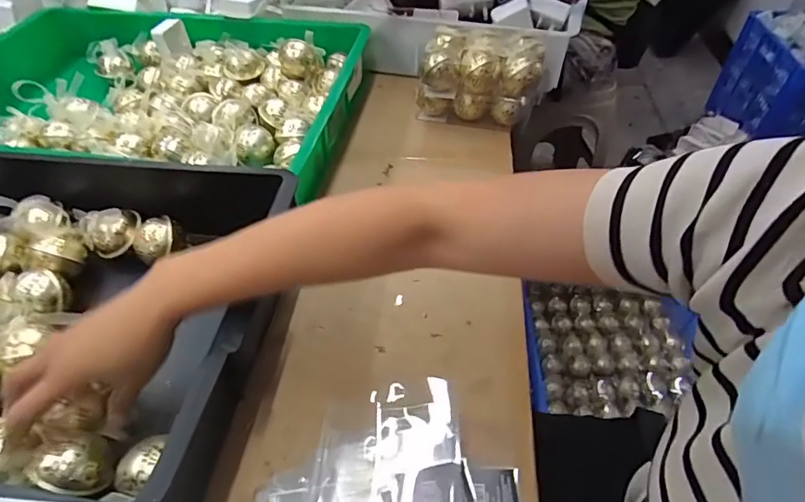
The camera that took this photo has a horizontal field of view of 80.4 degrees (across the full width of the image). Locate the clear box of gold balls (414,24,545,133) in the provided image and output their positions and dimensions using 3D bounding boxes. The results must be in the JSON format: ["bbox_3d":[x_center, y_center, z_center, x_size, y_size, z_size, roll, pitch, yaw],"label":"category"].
[{"bbox_3d":[0.110,-0.250,0.709,0.173,0.114,0.110,3,48,4],"label":"clear box of gold balls"}]

